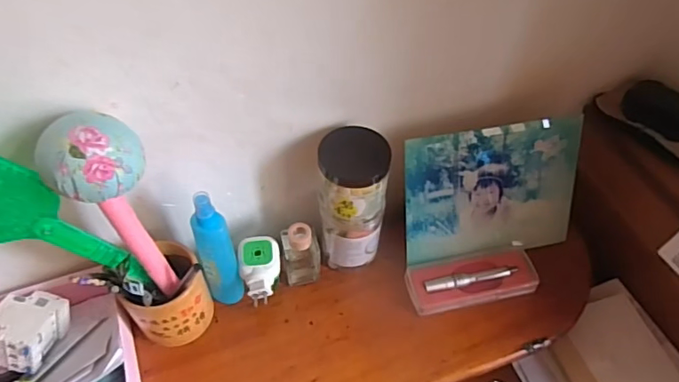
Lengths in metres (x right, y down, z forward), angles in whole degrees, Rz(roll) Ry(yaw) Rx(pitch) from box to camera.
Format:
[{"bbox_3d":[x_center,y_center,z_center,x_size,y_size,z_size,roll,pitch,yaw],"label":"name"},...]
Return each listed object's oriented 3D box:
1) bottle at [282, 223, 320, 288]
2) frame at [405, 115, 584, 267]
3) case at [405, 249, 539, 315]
[{"bbox_3d":[-0.050,0.084,0.682,0.049,0.098,0.034,-3,52,-4],"label":"bottle"},{"bbox_3d":[0.209,0.004,0.704,0.246,0.192,0.009,-10,29,-10],"label":"frame"},{"bbox_3d":[0.180,0.124,0.713,0.177,0.024,0.072,-10,53,-9],"label":"case"}]

